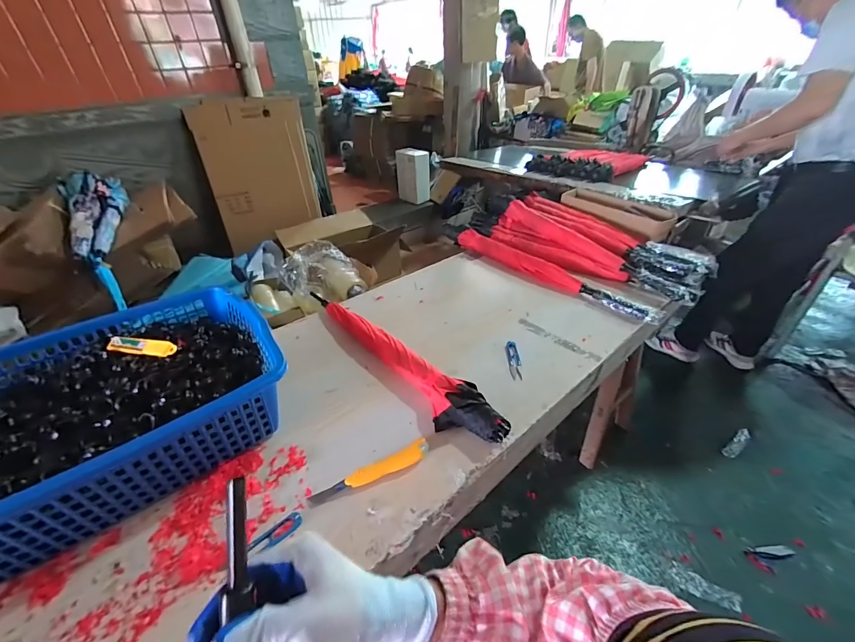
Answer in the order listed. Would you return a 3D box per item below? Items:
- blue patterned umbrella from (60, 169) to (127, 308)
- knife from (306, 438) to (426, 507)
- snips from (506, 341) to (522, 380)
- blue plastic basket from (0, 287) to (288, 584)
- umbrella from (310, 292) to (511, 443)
[{"bbox_3d":[-1.221,-0.337,1.352,0.161,0.136,0.626,-18,63,-20],"label":"blue patterned umbrella"},{"bbox_3d":[-0.091,0.247,0.603,0.205,0.015,0.033,-18,39,-20],"label":"knife"},{"bbox_3d":[0.197,0.087,0.831,0.027,0.005,0.120,0,36,4],"label":"snips"},{"bbox_3d":[-0.511,0.140,0.612,0.475,0.168,0.352,-29,44,-31],"label":"blue plastic basket"},{"bbox_3d":[-0.081,0.066,0.818,0.090,0.058,0.620,-27,42,-29],"label":"umbrella"}]

